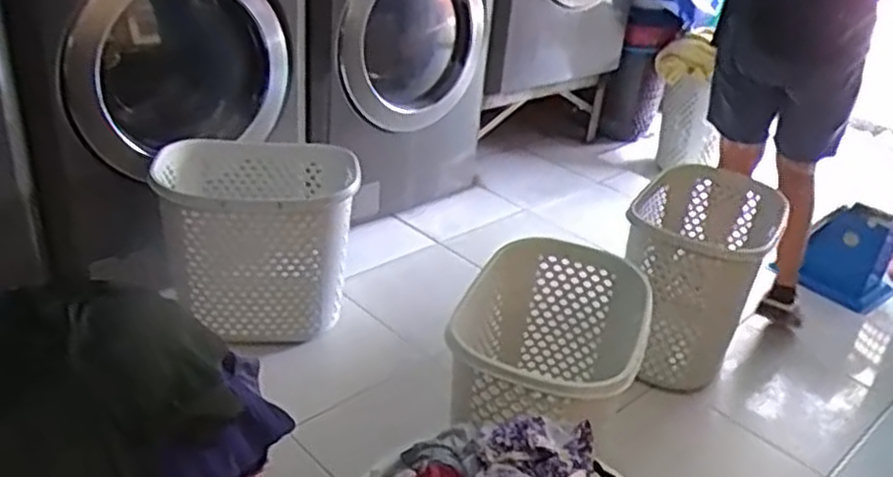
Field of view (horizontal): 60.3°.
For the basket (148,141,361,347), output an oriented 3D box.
[{"bbox_3d":[-0.408,0.009,1.707,0.391,0.400,0.298,-2,30,-14],"label":"basket"}]

